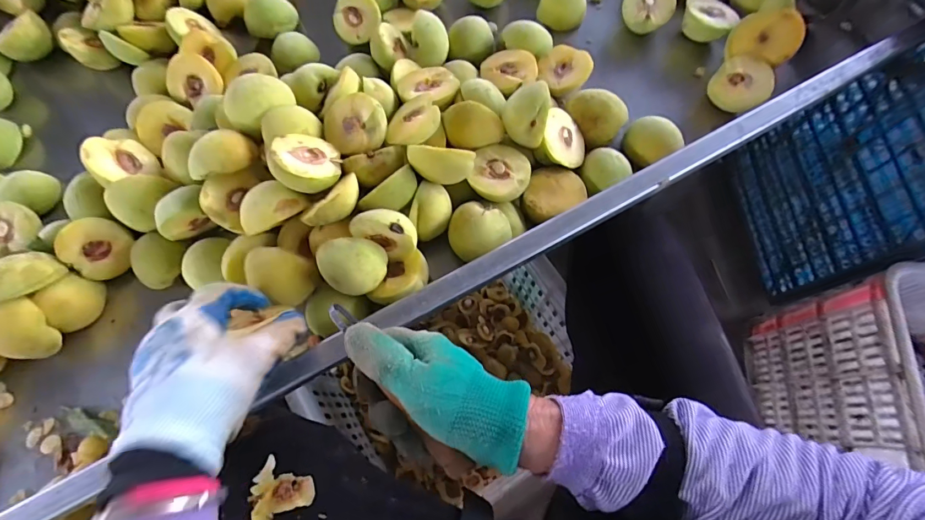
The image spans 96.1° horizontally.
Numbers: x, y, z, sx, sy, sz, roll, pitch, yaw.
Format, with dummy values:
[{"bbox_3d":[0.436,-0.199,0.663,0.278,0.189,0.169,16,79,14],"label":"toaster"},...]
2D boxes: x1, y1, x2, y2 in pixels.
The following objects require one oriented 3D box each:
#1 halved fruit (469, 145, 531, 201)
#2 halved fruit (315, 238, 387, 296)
[{"bbox_3d":[0.037,-0.082,0.394,0.053,0.022,0.058,0,70,1],"label":"halved fruit"},{"bbox_3d":[-0.089,0.006,0.339,0.047,0.040,0.041,2,70,2],"label":"halved fruit"}]

